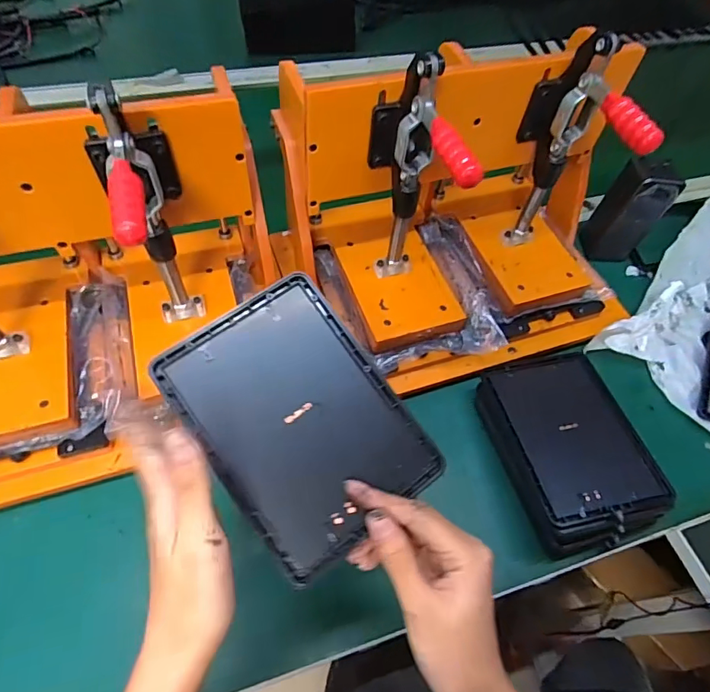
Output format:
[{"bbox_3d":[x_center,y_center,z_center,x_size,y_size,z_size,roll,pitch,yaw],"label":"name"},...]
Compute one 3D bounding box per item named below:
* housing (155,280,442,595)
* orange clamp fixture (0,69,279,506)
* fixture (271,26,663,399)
[{"bbox_3d":[-0.034,0.044,0.299,0.118,0.006,0.161,-35,82,-15],"label":"housing"},{"bbox_3d":[-0.244,-0.048,0.391,0.361,0.248,0.213,-17,60,-15],"label":"orange clamp fixture"},{"bbox_3d":[0.119,-0.134,0.475,0.353,0.241,0.226,-14,60,-13],"label":"fixture"}]

